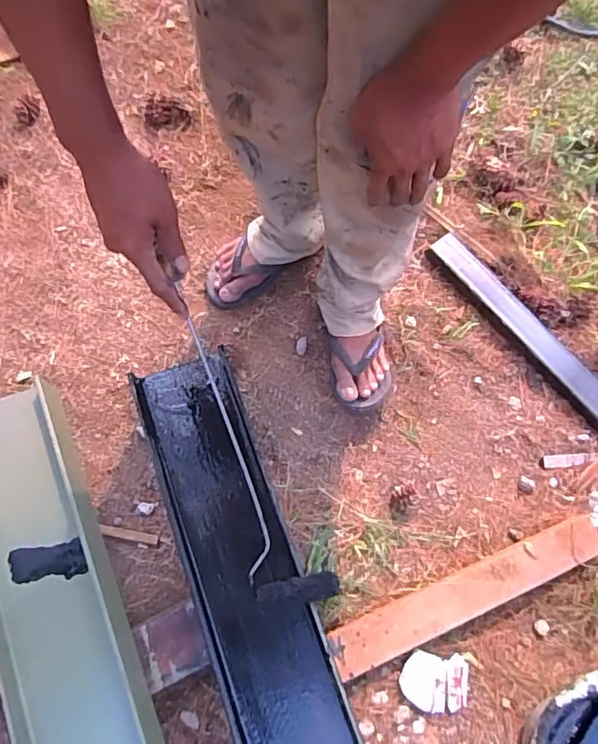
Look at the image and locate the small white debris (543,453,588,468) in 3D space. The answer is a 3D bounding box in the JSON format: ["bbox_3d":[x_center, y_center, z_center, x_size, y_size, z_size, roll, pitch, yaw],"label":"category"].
[{"bbox_3d":[0.452,0.149,0.913,0.072,0.005,0.021,-8,74,11],"label":"small white debris"}]

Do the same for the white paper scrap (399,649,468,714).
[{"bbox_3d":[0.199,0.456,0.793,0.100,0.013,0.077,7,74,0],"label":"white paper scrap"}]

